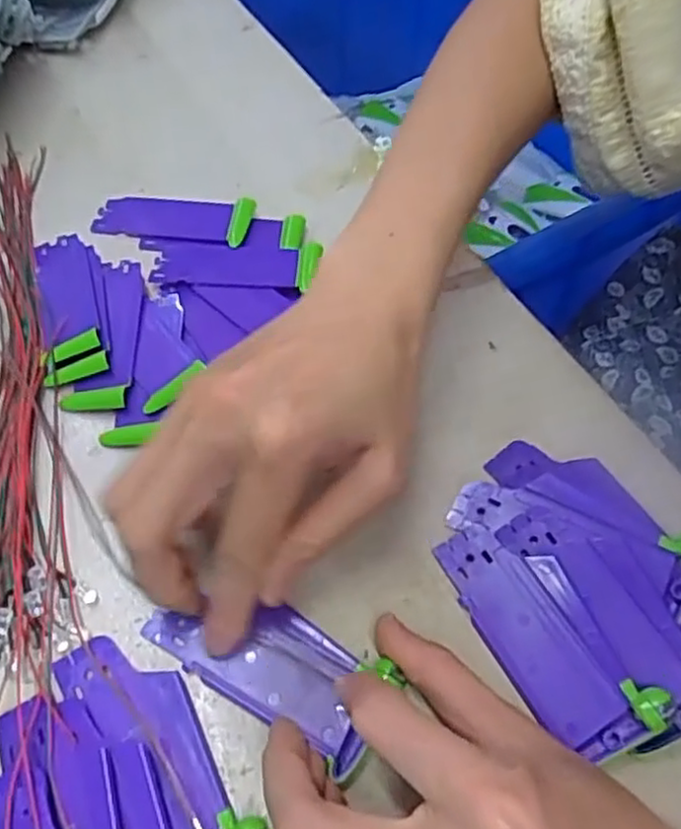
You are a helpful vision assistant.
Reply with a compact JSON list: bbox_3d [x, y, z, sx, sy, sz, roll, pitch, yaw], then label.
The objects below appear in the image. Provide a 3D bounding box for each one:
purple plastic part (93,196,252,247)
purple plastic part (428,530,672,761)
[{"bbox_3d":[-0.085,-0.101,0.360,0.078,0.004,0.028,8,64,6],"label":"purple plastic part"},{"bbox_3d":[0.073,0.078,0.256,0.037,0.010,0.090,-37,63,1],"label":"purple plastic part"}]

